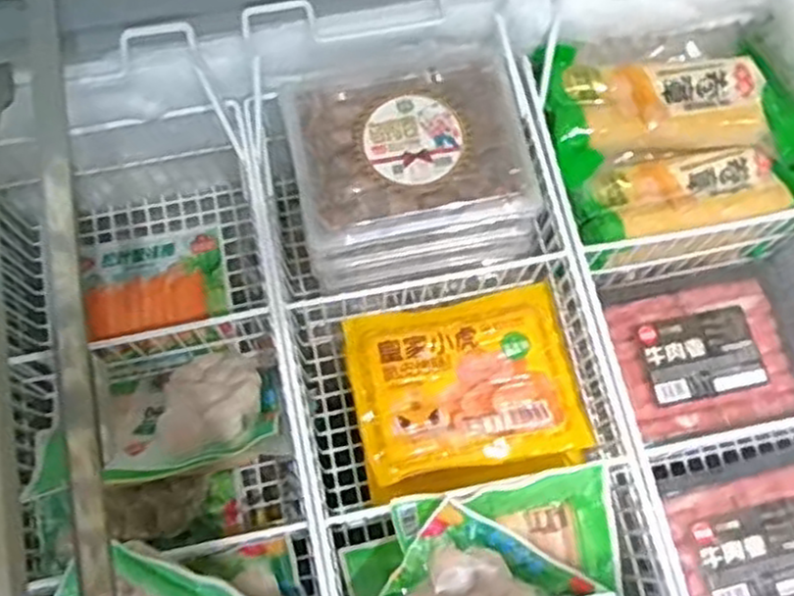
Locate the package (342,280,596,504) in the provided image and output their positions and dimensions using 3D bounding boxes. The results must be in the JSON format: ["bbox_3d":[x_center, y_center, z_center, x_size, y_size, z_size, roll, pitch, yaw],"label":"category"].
[{"bbox_3d":[0.068,0.087,0.749,0.213,0.032,0.175,-13,73,-3],"label":"package"}]

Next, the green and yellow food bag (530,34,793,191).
[{"bbox_3d":[0.273,-0.197,0.774,0.249,0.042,0.142,-6,73,-1],"label":"green and yellow food bag"}]

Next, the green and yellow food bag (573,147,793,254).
[{"bbox_3d":[0.296,-0.096,0.789,0.235,0.059,0.082,-4,73,0],"label":"green and yellow food bag"}]

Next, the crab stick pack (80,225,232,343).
[{"bbox_3d":[-0.265,-0.017,0.849,0.149,0.027,0.114,-14,73,-3],"label":"crab stick pack"}]

